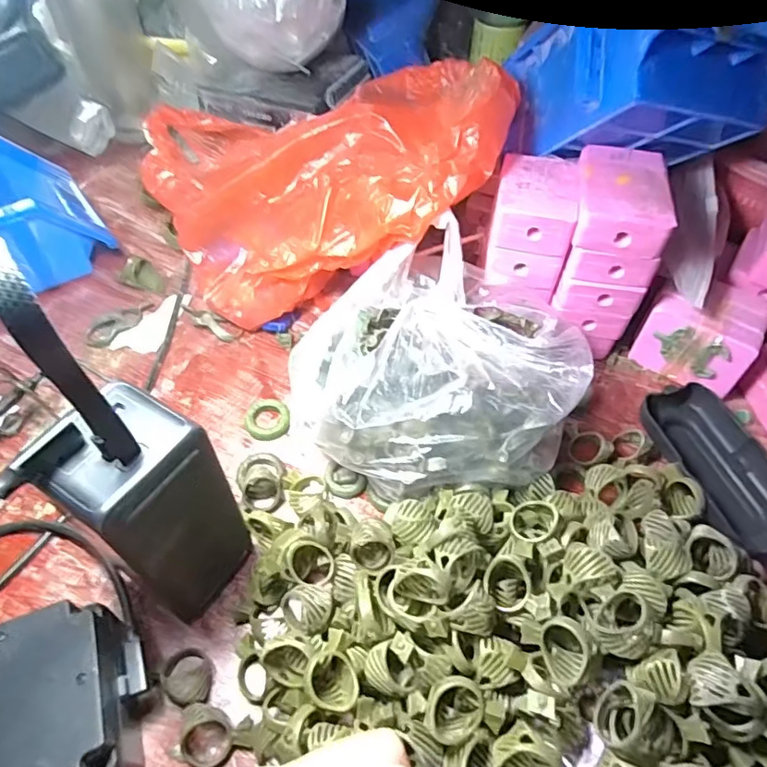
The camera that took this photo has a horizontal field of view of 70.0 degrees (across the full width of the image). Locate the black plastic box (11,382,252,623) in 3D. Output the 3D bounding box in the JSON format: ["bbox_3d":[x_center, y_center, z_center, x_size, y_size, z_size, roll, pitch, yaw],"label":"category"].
[{"bbox_3d":[-0.105,0.063,0.259,0.047,0.142,0.054,27,58,19],"label":"black plastic box"}]

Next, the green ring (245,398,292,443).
[{"bbox_3d":[-0.079,0.025,0.374,0.030,0.011,0.030,0,53,0],"label":"green ring"}]

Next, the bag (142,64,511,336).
[{"bbox_3d":[-0.065,-0.141,0.406,0.286,0.147,0.162,14,54,10],"label":"bag"}]

